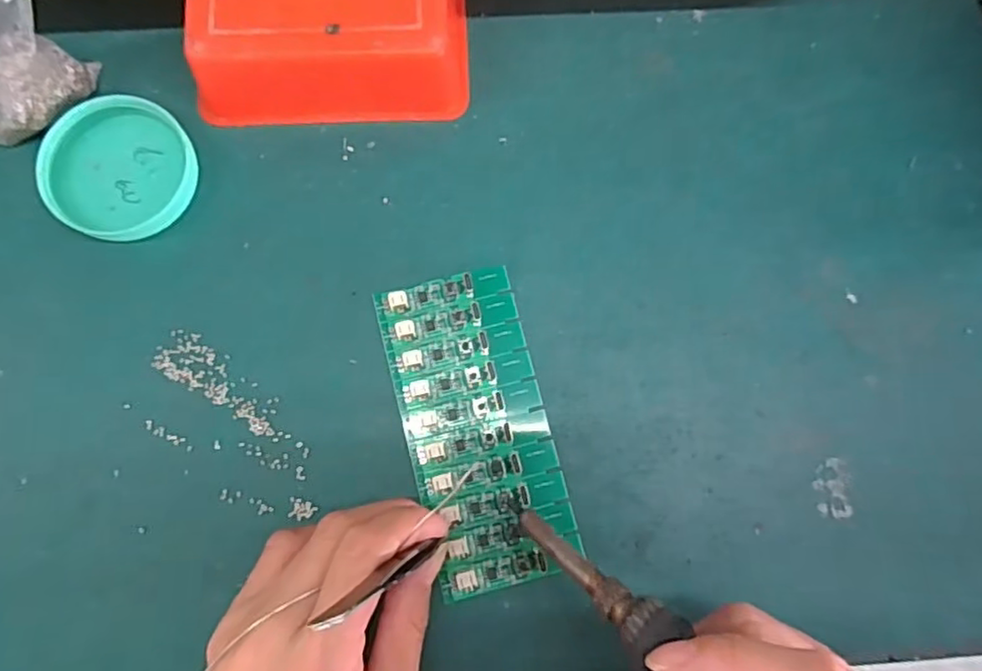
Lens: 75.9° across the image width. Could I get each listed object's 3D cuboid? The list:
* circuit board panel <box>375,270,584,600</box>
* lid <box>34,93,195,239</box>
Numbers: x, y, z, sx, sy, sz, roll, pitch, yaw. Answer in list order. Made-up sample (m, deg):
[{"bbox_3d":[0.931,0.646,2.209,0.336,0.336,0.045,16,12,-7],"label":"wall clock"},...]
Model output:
[{"bbox_3d":[-0.006,0.040,0.283,0.062,0.006,0.137,-15,81,-5],"label":"circuit board panel"},{"bbox_3d":[-0.174,-0.079,0.294,0.065,0.009,0.066,0,80,-2],"label":"lid"}]

